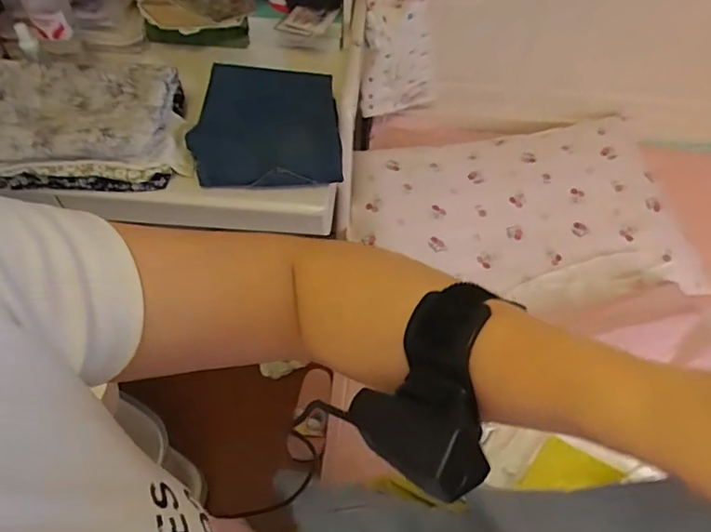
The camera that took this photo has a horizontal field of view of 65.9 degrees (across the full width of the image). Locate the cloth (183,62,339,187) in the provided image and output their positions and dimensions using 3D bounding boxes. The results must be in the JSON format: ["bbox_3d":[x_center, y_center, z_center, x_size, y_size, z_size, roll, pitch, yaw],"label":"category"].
[{"bbox_3d":[-0.158,-0.267,0.949,0.249,0.089,0.272,-2,57,-3],"label":"cloth"}]

